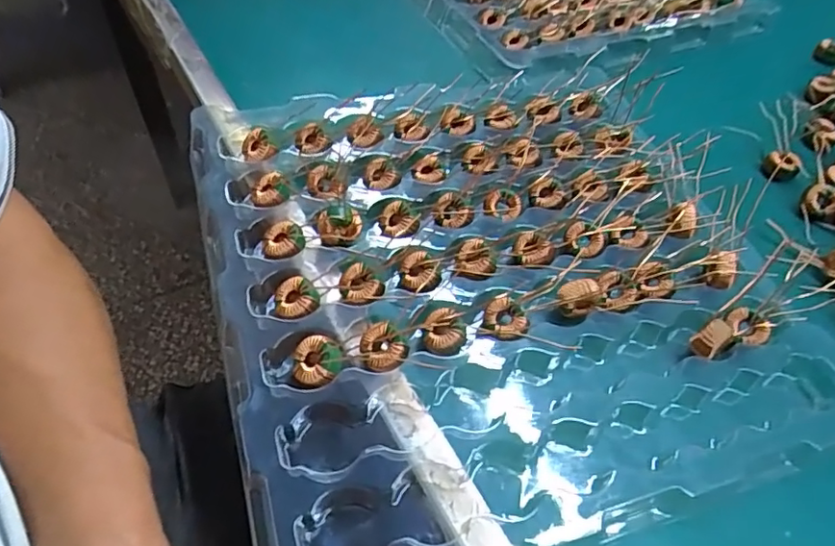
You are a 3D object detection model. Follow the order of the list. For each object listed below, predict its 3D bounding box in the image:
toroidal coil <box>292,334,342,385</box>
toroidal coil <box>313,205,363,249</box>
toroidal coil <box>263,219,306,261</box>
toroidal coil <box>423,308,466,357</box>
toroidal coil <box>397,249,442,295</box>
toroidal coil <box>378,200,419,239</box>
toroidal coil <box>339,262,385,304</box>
[{"bbox_3d":[-0.044,0.039,0.258,0.023,0.011,0.023,-9,65,19],"label":"toroidal coil"},{"bbox_3d":[-0.043,-0.025,0.303,0.023,0.011,0.021,3,54,-4],"label":"toroidal coil"},{"bbox_3d":[-0.069,-0.017,0.297,0.021,0.006,0.023,3,54,-4],"label":"toroidal coil"},{"bbox_3d":[0.012,0.028,0.274,0.018,0.009,0.021,-31,62,-25],"label":"toroidal coil"},{"bbox_3d":[0.000,0.001,0.295,0.020,0.007,0.023,-27,61,-23],"label":"toroidal coil"},{"bbox_3d":[-0.011,-0.027,0.317,0.018,0.010,0.022,-25,60,-22],"label":"toroidal coil"},{"bbox_3d":[-0.028,0.006,0.285,0.018,0.007,0.022,-33,63,-26],"label":"toroidal coil"}]

